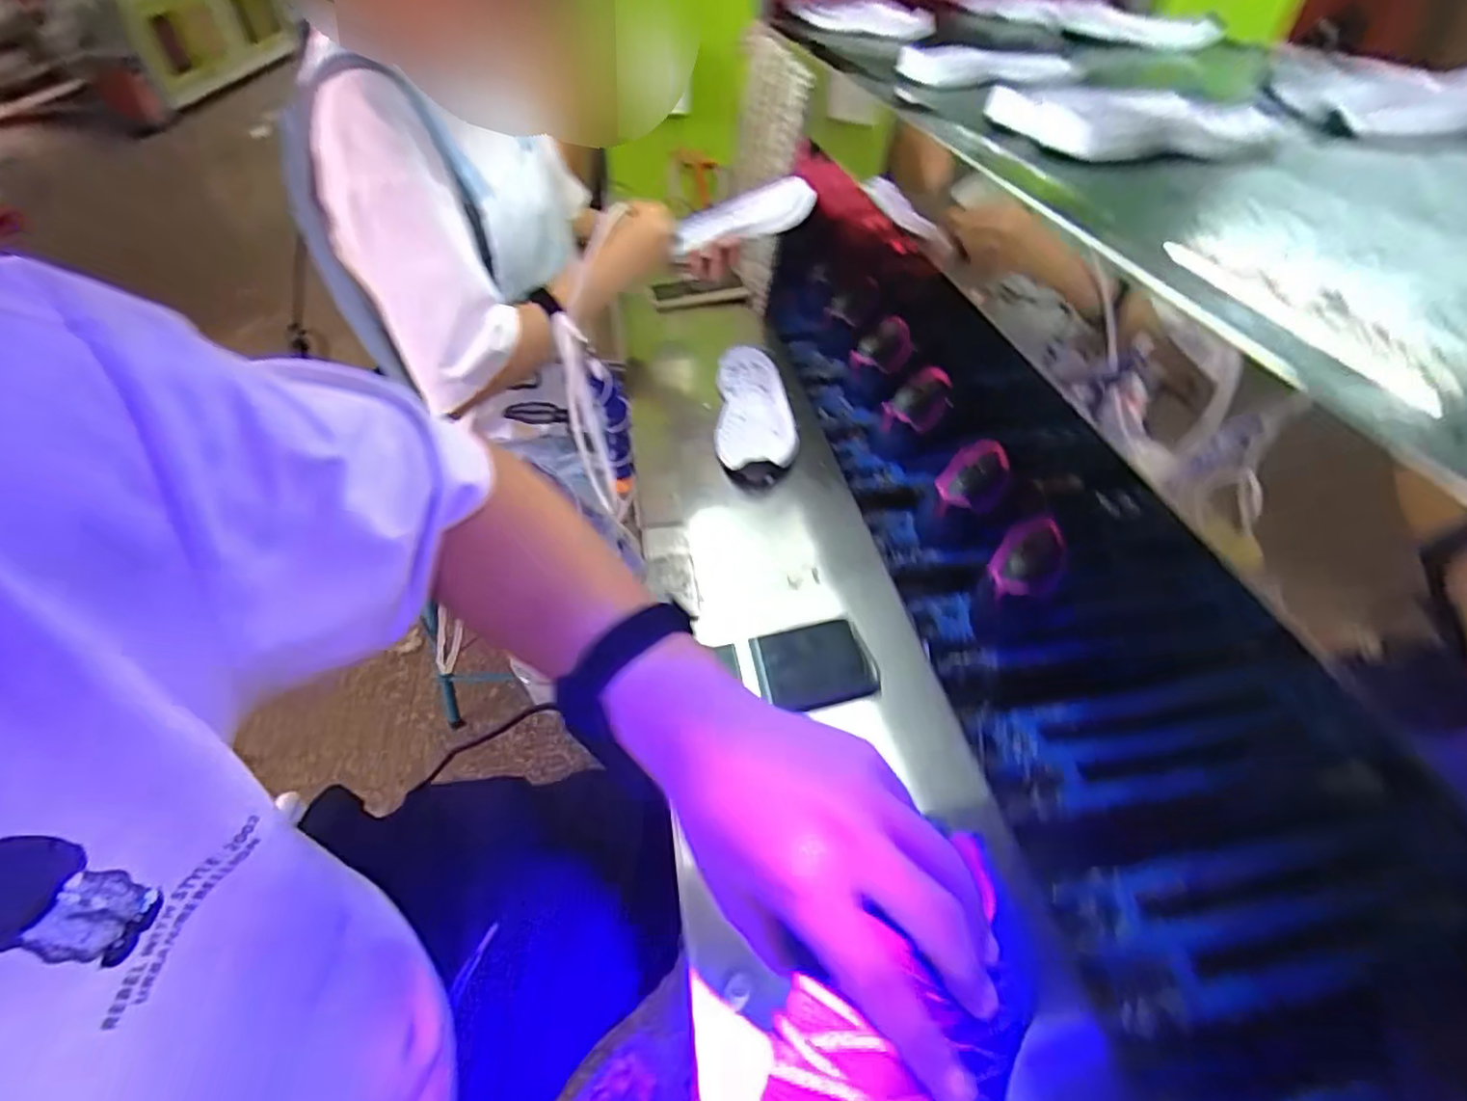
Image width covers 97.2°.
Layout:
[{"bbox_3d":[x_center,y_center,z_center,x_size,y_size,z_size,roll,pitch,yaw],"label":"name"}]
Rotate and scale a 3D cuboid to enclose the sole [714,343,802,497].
[{"bbox_3d":[0.028,-0.189,0.856,0.098,0.034,0.292,-3,44,3],"label":"sole"}]

